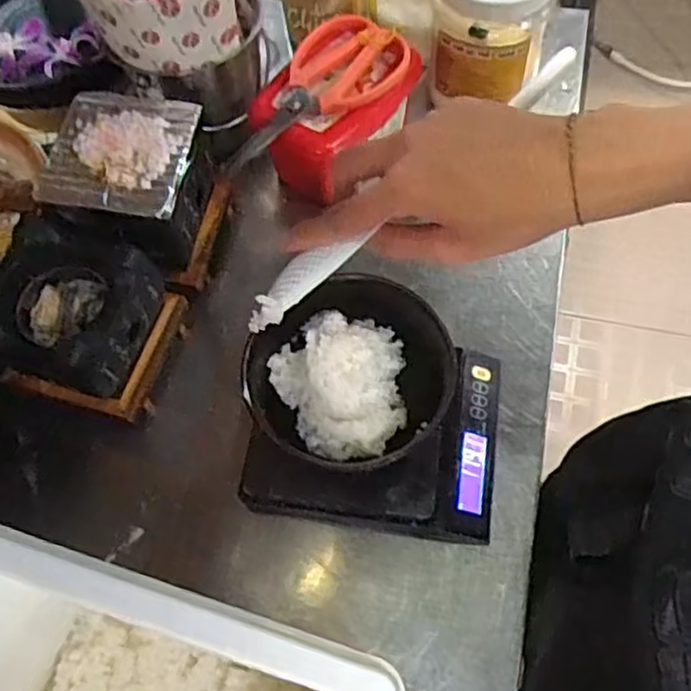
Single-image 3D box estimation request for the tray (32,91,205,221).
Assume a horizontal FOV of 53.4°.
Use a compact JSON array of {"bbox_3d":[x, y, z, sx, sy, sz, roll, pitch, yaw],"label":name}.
[{"bbox_3d":[-0.188,-0.163,0.577,0.116,0.013,0.115,9,66,7],"label":"tray"}]

